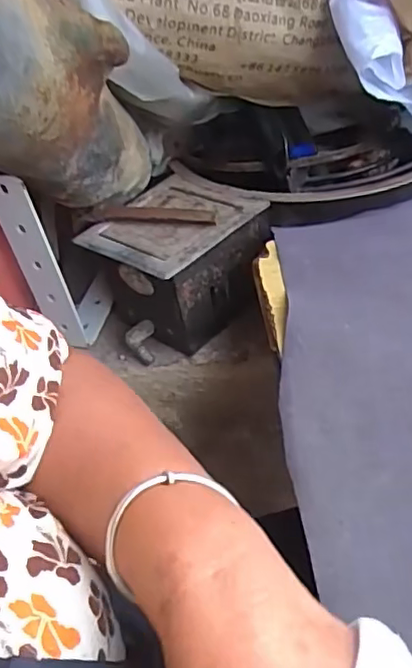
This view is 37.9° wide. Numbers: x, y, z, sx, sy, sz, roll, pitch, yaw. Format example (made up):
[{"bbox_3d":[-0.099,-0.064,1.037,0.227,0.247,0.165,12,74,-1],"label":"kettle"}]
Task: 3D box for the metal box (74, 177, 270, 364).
[{"bbox_3d":[-0.029,-0.070,0.606,0.127,0.115,0.156,27,53,36],"label":"metal box"}]

